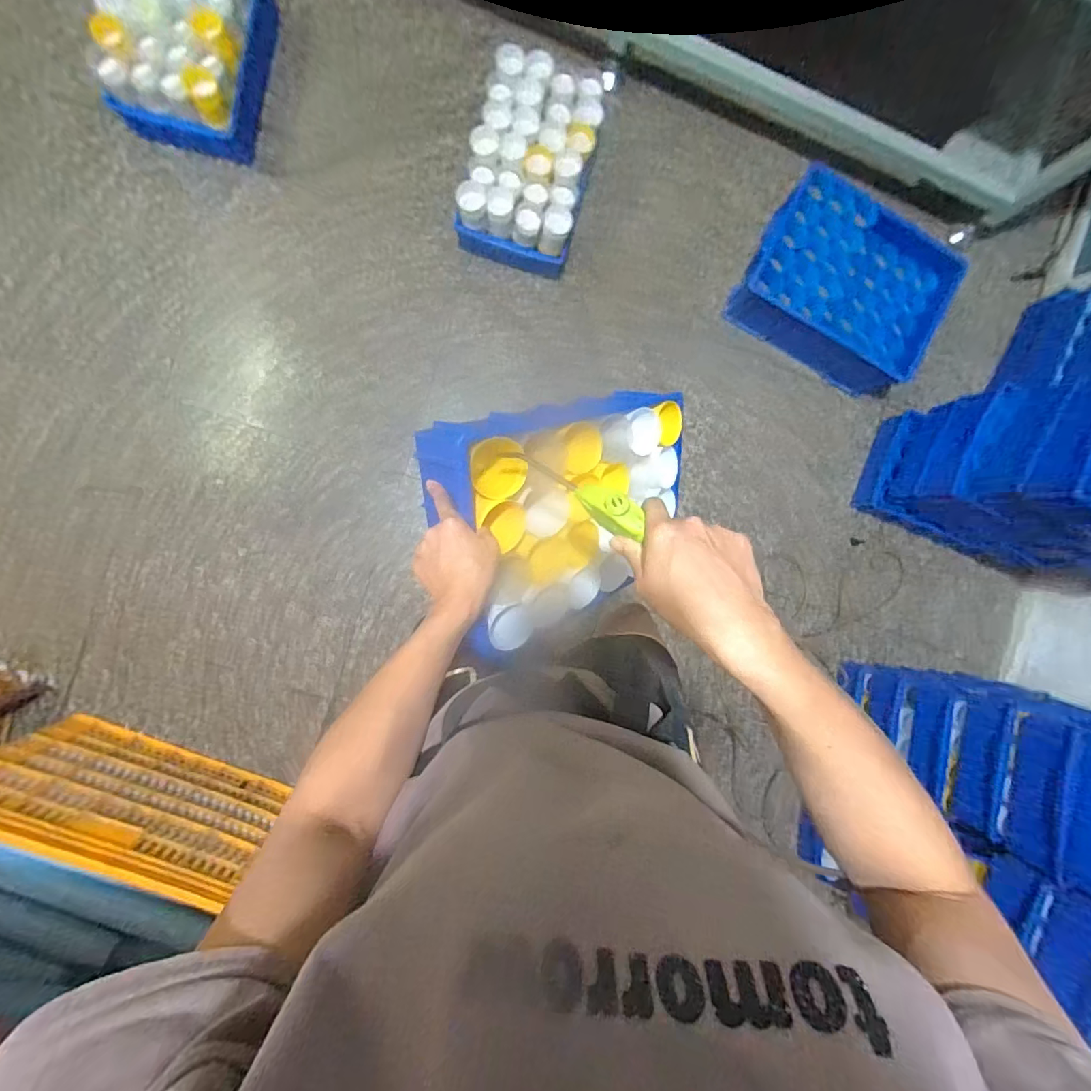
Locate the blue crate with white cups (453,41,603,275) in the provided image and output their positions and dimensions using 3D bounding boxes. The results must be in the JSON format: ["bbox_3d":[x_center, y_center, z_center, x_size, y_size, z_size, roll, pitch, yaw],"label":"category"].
[{"bbox_3d":[-0.037,-0.922,1.219,0.277,0.177,0.430,15,90,-6],"label":"blue crate with white cups"}]

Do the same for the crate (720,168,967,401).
[{"bbox_3d":[0.759,-0.659,1.275,0.490,0.154,0.369,27,86,-4],"label":"crate"}]

